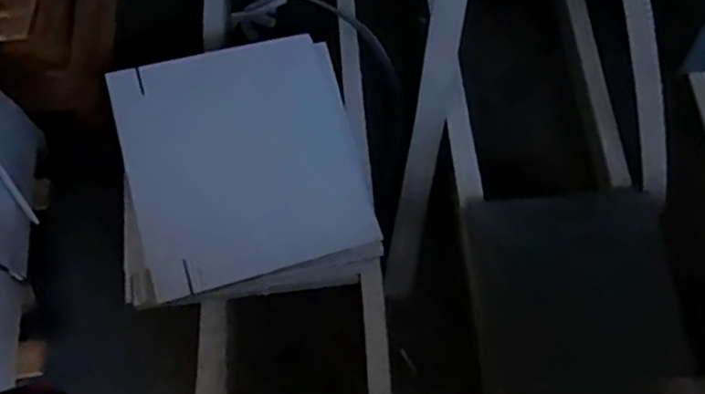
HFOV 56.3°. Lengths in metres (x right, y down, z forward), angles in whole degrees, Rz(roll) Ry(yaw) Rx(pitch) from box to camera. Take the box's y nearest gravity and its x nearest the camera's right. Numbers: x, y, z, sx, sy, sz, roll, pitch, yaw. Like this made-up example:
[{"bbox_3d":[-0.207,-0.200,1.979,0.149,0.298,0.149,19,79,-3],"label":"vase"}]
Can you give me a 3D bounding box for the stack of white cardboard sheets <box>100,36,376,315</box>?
[{"bbox_3d":[-0.184,-0.050,1.114,0.409,0.064,0.428,-7,74,-9],"label":"stack of white cardboard sheets"}]

